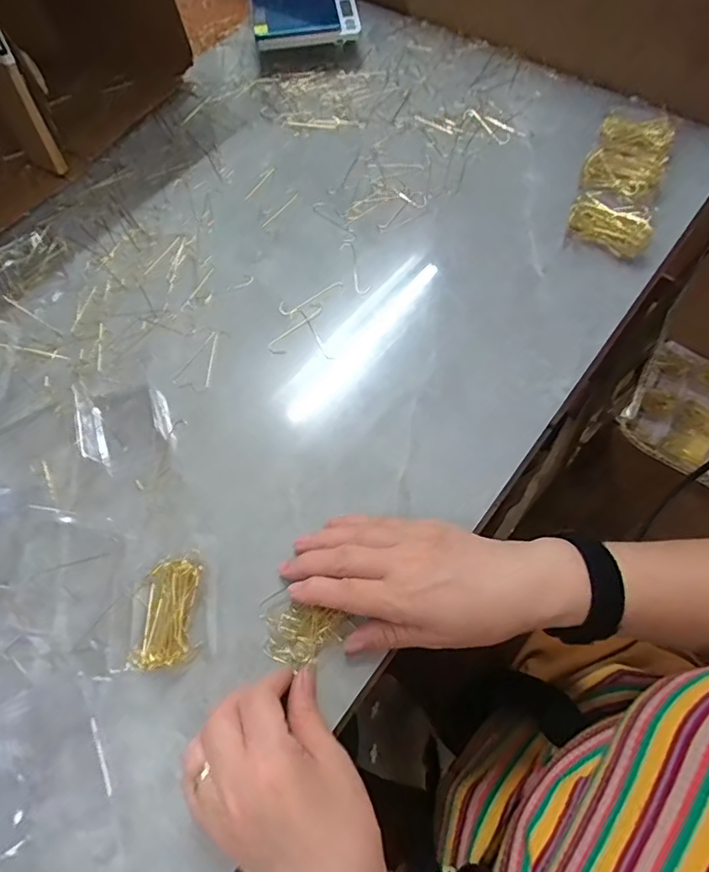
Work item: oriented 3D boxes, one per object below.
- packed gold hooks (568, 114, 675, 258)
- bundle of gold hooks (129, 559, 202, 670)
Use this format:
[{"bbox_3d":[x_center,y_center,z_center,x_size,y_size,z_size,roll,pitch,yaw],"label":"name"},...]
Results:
[{"bbox_3d":[0.253,-0.243,0.491,0.070,0.022,0.170,18,65,12],"label":"packed gold hooks"},{"bbox_3d":[-0.124,0.119,0.347,0.038,0.012,0.067,4,63,5],"label":"bundle of gold hooks"}]

